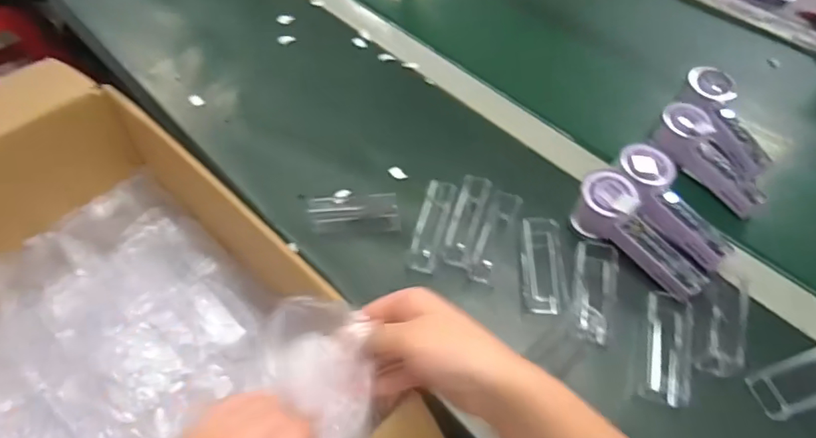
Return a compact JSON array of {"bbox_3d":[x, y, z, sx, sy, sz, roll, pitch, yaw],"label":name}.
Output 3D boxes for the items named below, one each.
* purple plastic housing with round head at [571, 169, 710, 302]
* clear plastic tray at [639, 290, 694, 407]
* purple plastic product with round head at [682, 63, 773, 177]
[{"bbox_3d":[0.237,0.015,0.523,0.057,0.060,0.143,-38,64,-24],"label":"purple plastic housing with round head"},{"bbox_3d":[0.242,0.120,0.482,0.040,0.032,0.103,12,56,7],"label":"clear plastic tray"},{"bbox_3d":[0.391,-0.118,0.631,0.049,0.031,0.148,-12,69,-9],"label":"purple plastic product with round head"}]

